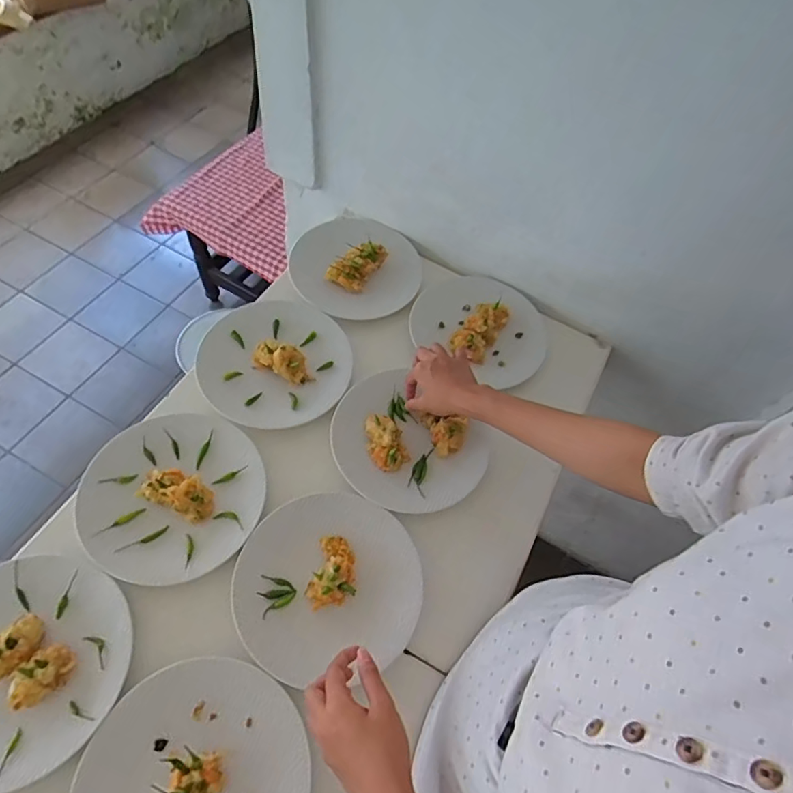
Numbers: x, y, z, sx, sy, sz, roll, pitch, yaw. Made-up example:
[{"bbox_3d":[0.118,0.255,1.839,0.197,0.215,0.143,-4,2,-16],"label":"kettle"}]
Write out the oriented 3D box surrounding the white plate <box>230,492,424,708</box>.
[{"bbox_3d":[-0.073,0.209,0.578,0.195,0.036,0.192,4,58,-6],"label":"white plate"}]

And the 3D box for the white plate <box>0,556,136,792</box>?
[{"bbox_3d":[-0.367,0.255,0.497,0.203,0.022,0.191,-22,64,-20],"label":"white plate"}]

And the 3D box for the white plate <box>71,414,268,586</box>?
[{"bbox_3d":[-0.253,0.110,0.599,0.189,0.024,0.194,4,58,-6],"label":"white plate"}]

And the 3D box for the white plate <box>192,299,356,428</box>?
[{"bbox_3d":[-0.164,-0.052,0.705,0.195,0.032,0.195,4,58,-6],"label":"white plate"}]

